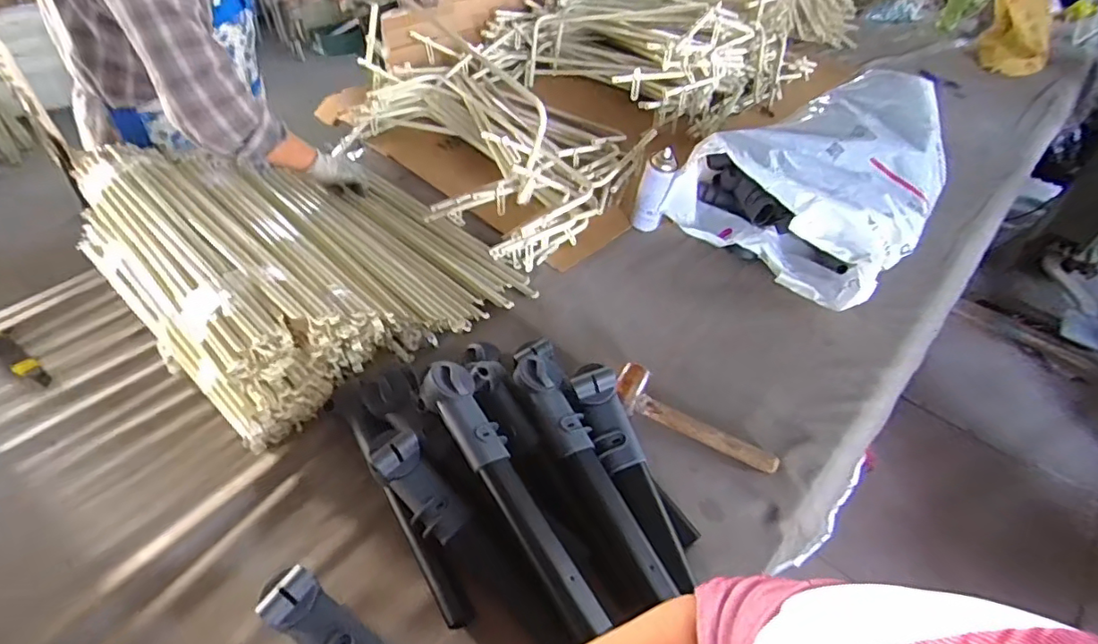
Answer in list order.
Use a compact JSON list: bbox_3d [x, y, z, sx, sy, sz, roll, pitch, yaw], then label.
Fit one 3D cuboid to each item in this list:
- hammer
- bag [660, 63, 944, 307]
[{"bbox_3d":[0.215,0.156,0.831,0.255,0.058,0.068,29,52,22],"label":"hammer"},{"bbox_3d":[0.581,-0.319,1.164,0.411,0.195,0.555,35,55,26],"label":"bag"}]

